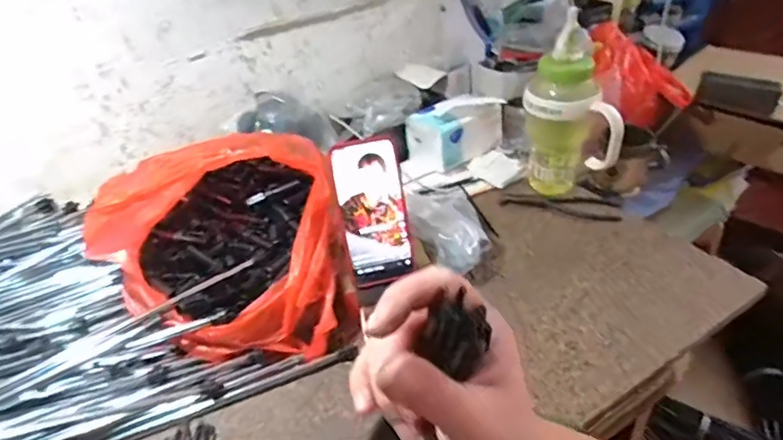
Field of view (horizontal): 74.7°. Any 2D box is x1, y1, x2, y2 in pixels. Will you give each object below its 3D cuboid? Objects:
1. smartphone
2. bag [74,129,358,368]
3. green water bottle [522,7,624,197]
[{"bbox_3d":[-0.021,-0.009,0.583,0.075,0.162,0.013,-11,8,-5],"label":"smartphone"},{"bbox_3d":[-0.173,0.013,0.595,0.229,0.181,0.213,3,36,16],"label":"bag"},{"bbox_3d":[0.255,-0.135,0.741,0.098,0.256,0.128,-12,35,-7],"label":"green water bottle"}]

